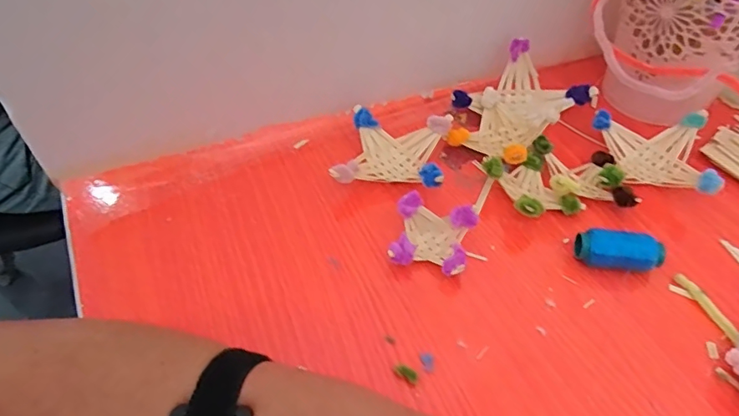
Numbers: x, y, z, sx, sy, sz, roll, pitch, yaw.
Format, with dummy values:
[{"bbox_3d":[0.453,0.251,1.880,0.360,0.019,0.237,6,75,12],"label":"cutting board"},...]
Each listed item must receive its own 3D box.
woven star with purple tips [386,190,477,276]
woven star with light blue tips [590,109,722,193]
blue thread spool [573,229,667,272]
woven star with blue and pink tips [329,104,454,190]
[{"bbox_3d":[0.044,0.021,0.355,0.053,0.031,0.049,14,49,12],"label":"woven star with purple tips"},{"bbox_3d":[0.227,-0.043,0.405,0.083,0.036,0.079,11,49,10],"label":"woven star with light blue tips"},{"bbox_3d":[0.172,0.032,0.347,0.055,0.026,0.022,4,48,3],"label":"blue thread spool"},{"bbox_3d":[0.020,-0.043,0.409,0.083,0.034,0.081,7,48,6],"label":"woven star with blue and pink tips"}]

